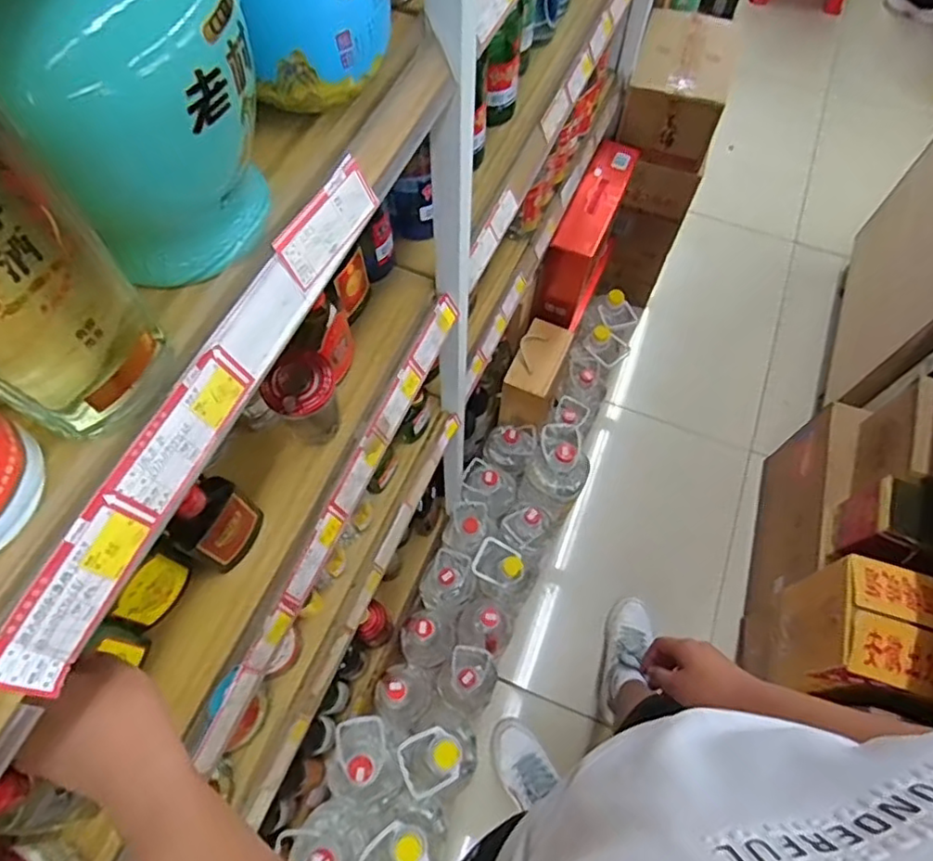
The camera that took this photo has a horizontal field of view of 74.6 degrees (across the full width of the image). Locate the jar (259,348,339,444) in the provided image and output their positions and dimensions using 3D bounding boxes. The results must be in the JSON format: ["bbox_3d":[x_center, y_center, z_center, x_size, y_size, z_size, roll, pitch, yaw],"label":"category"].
[{"bbox_3d":[-0.152,-0.023,0.593,0.062,0.102,0.058,0,65,-1],"label":"jar"}]

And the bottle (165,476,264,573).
[{"bbox_3d":[-0.215,0.077,0.525,0.032,0.119,0.065,15,65,6],"label":"bottle"}]

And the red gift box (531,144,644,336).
[{"bbox_3d":[0.291,-0.466,1.429,0.121,0.229,0.381,21,66,9],"label":"red gift box"}]

